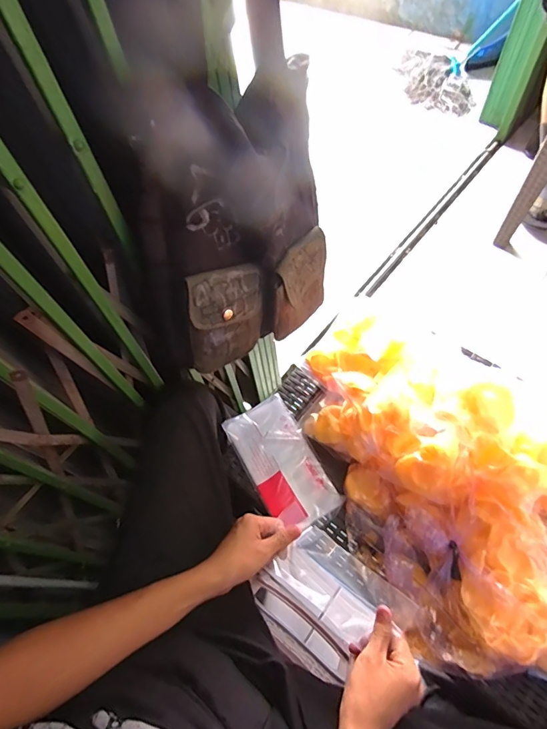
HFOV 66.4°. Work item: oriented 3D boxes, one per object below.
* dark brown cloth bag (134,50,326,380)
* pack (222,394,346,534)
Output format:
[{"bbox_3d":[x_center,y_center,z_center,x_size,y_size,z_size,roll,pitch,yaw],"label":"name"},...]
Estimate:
[{"bbox_3d":[-0.040,-0.152,0.531,0.295,0.325,0.129,-42,66,-18],"label":"dark brown cloth bag"},{"bbox_3d":[0.011,0.155,0.672,0.108,0.028,0.213,-28,65,-12],"label":"pack"}]

